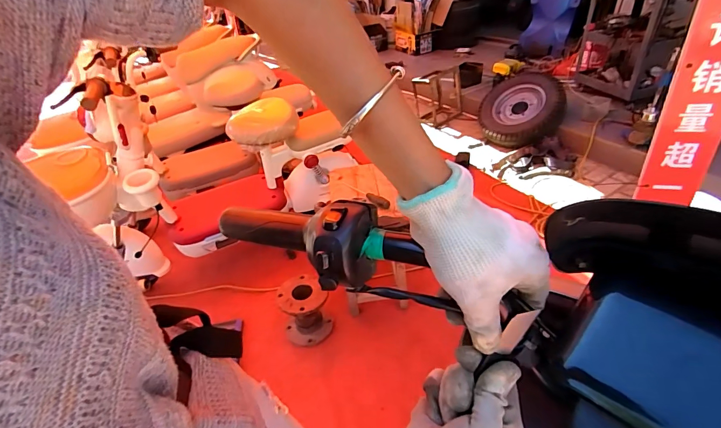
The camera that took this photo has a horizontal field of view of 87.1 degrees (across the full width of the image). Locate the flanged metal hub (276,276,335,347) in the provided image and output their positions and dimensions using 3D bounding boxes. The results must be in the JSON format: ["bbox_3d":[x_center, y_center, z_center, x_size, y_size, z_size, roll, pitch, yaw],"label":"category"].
[{"bbox_3d":[-0.218,0.372,1.483,0.178,0.212,0.189,-4,36,3],"label":"flanged metal hub"}]

